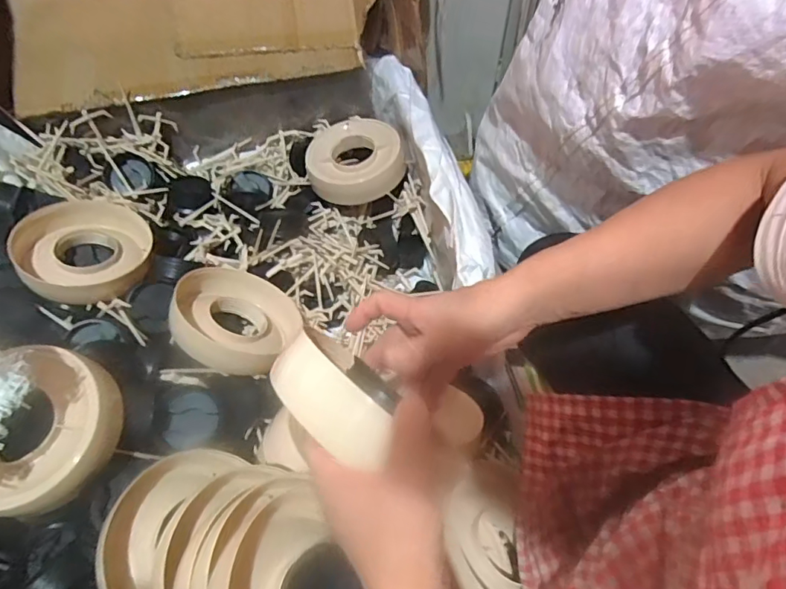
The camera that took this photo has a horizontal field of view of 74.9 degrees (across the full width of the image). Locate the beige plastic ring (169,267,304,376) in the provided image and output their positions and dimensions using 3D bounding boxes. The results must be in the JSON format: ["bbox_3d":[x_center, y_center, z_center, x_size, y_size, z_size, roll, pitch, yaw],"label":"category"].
[{"bbox_3d":[-0.204,0.029,0.654,0.154,0.029,0.165,23,35,-17],"label":"beige plastic ring"}]

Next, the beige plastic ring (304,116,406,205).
[{"bbox_3d":[-0.060,-0.226,0.824,0.157,0.033,0.164,-5,65,11],"label":"beige plastic ring"}]

